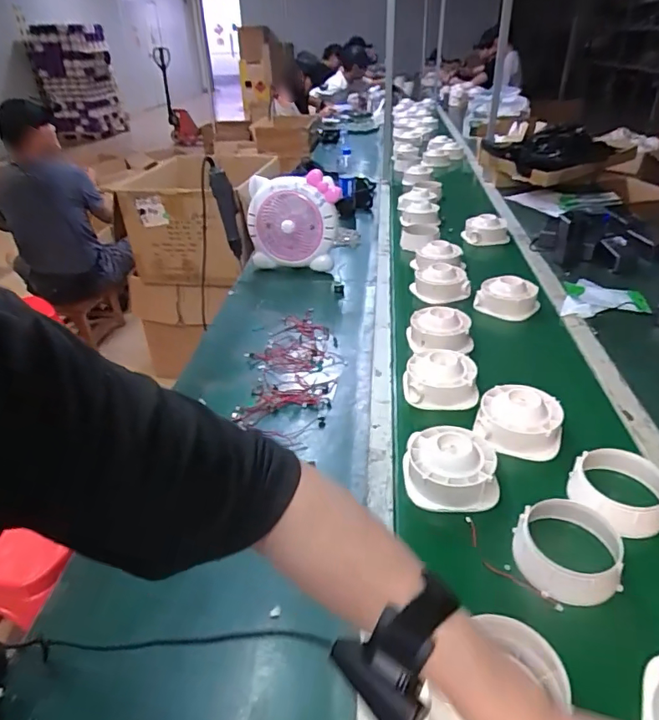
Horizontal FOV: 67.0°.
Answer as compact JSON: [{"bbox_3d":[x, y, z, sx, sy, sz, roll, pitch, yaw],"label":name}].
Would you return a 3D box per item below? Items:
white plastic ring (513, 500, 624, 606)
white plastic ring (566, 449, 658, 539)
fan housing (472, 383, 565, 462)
[{"bbox_3d":[0.309,0.243,0.644,0.128,0.044,0.126,-1,34,1],"label":"white plastic ring"},{"bbox_3d":[0.415,0.189,0.714,0.123,0.047,0.128,-2,34,1],"label":"white plastic ring"},{"bbox_3d":[0.322,0.100,0.844,0.132,0.069,0.114,12,37,21],"label":"fan housing"}]

